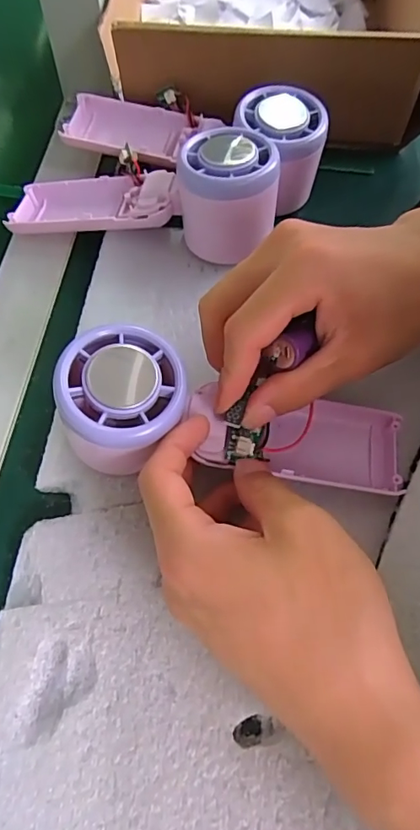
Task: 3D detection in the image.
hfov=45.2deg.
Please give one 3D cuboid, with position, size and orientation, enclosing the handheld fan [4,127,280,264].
[{"bbox_3d":[-0.041,-0.130,0.308,0.167,0.050,0.063,8,64,22],"label":"handheld fan"}]

